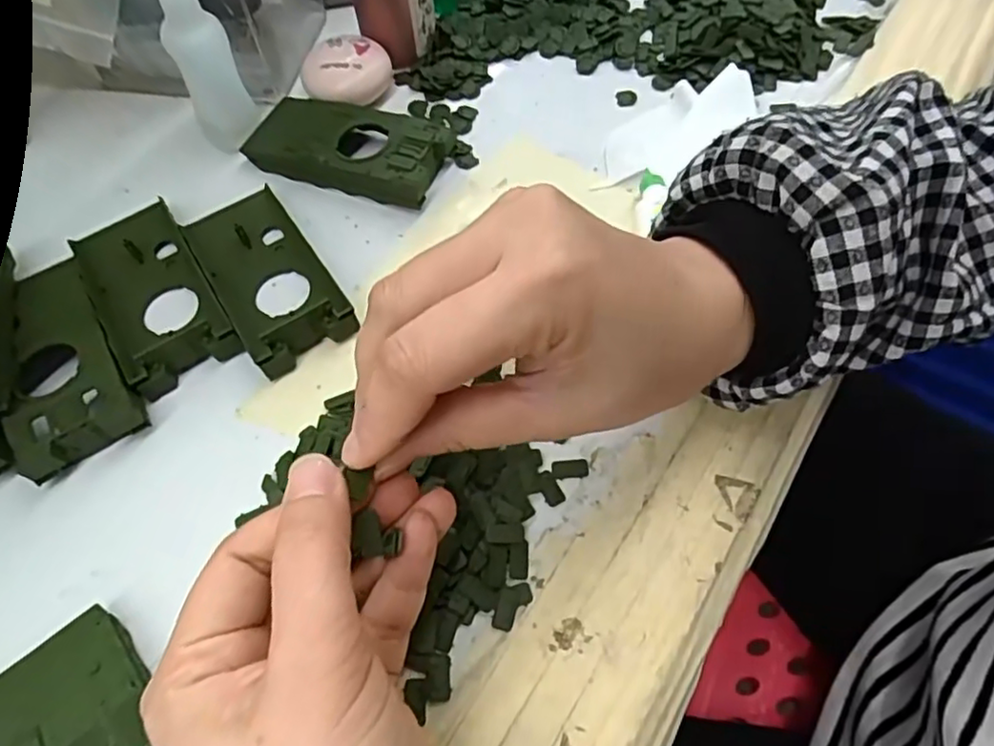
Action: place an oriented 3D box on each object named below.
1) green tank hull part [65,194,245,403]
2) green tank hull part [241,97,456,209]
[{"bbox_3d":[-0.158,-0.038,0.294,0.049,0.018,0.099,-30,67,-15],"label":"green tank hull part"},{"bbox_3d":[-0.076,-0.116,0.331,0.103,0.021,0.046,19,64,9],"label":"green tank hull part"}]

